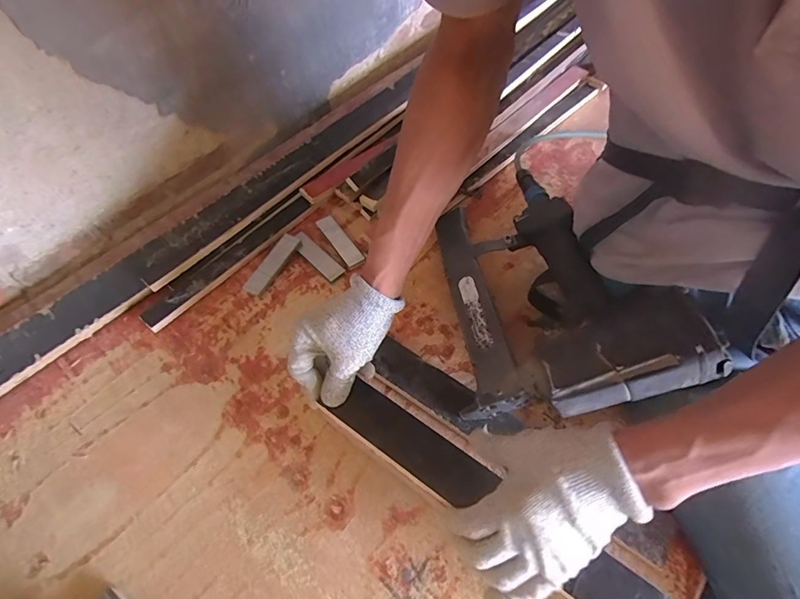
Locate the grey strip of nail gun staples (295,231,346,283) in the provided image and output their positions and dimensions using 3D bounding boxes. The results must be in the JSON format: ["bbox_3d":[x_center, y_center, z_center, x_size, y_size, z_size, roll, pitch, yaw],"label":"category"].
[{"bbox_3d":[-0.116,-0.061,0.591,0.029,0.009,0.101,-39,66,-22],"label":"grey strip of nail gun staples"}]

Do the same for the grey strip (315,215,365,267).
[{"bbox_3d":[-0.087,-0.087,0.611,0.027,0.011,0.101,-29,63,-18],"label":"grey strip"}]

